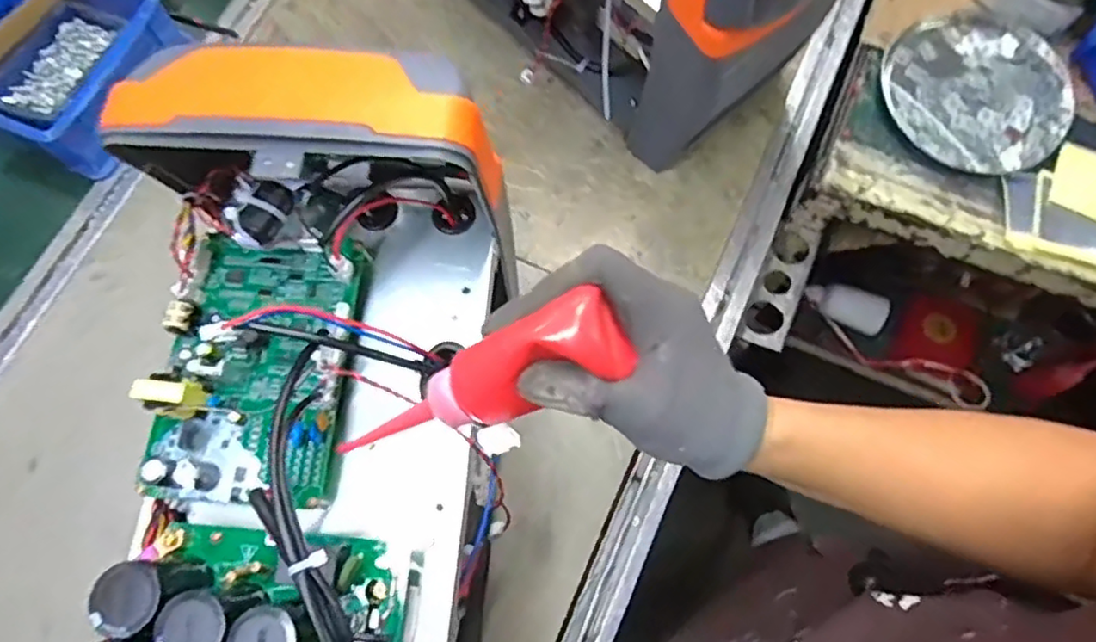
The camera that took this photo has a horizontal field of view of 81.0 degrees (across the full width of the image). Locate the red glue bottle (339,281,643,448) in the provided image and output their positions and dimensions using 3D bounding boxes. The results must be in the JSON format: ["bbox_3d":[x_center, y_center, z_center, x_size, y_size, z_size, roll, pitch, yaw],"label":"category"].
[{"bbox_3d":[-0.034,0.034,0.305,0.147,0.035,0.037,-28,72,20],"label":"red glue bottle"}]

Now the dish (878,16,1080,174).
[{"bbox_3d":[0.450,-0.240,0.674,0.187,0.032,0.180,0,72,1],"label":"dish"}]

